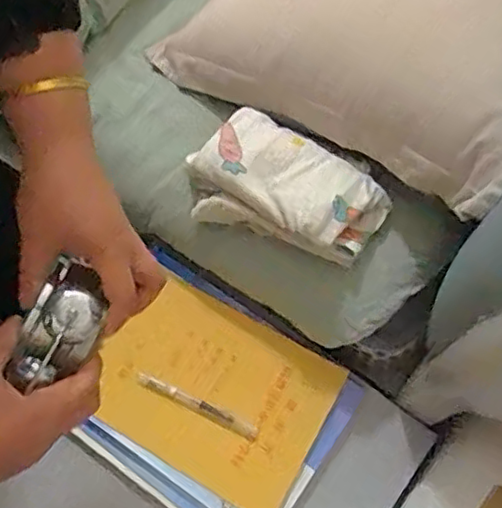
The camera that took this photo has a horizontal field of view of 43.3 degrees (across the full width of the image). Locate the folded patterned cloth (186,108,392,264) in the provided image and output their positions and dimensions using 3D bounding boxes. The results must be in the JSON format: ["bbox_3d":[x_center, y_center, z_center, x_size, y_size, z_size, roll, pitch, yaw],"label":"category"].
[{"bbox_3d":[0.030,-0.067,0.636,0.202,0.053,0.121,33,72,13],"label":"folded patterned cloth"}]

